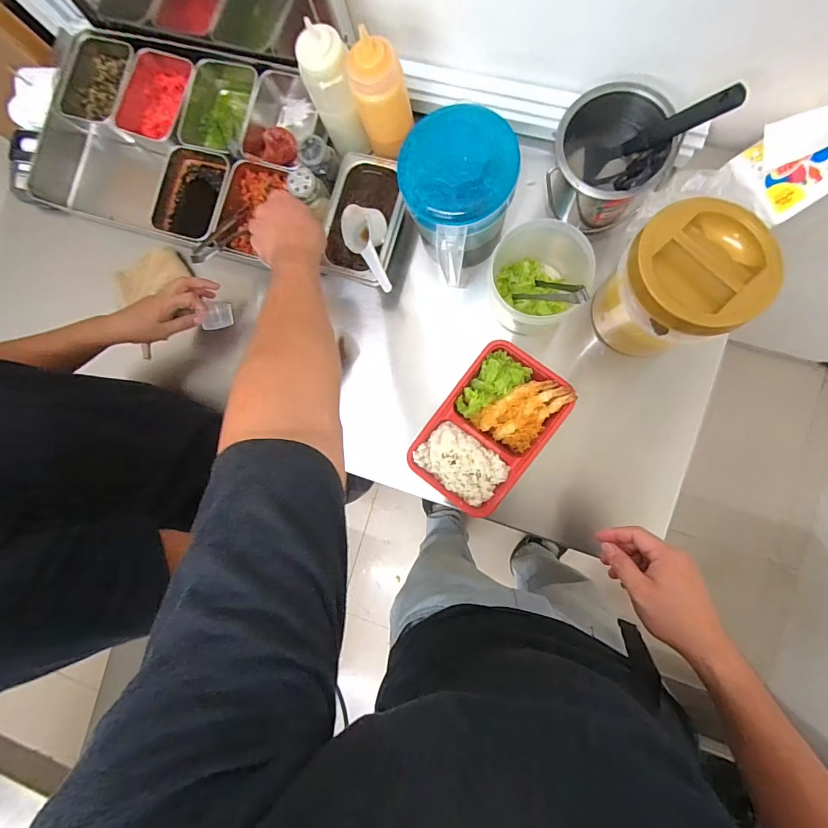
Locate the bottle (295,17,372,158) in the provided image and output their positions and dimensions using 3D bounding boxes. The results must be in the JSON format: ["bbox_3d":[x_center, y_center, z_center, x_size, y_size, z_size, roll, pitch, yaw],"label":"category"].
[{"bbox_3d":[-0.099,-0.404,0.550,0.055,0.169,0.051,0,86,5],"label":"bottle"}]

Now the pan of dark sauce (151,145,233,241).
[{"bbox_3d":[-0.330,-0.336,0.655,0.107,0.067,0.144,16,87,6],"label":"pan of dark sauce"}]

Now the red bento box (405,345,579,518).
[{"bbox_3d":[0.104,0.021,0.581,0.146,0.037,0.223,36,89,6],"label":"red bento box"}]

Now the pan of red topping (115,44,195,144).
[{"bbox_3d":[-0.386,-0.491,0.660,0.106,0.056,0.141,24,88,6],"label":"pan of red topping"}]

